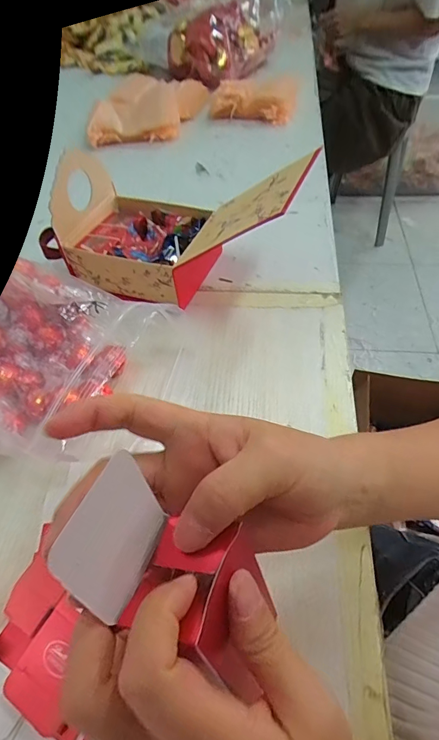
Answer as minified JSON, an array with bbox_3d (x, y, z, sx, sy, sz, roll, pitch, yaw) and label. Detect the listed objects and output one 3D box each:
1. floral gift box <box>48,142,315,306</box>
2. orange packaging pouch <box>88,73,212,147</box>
[{"bbox_3d":[-0.056,-0.156,0.434,0.264,0.132,0.116,16,55,15],"label":"floral gift box"},{"bbox_3d":[-0.130,-0.495,0.766,0.181,0.042,0.234,7,53,8],"label":"orange packaging pouch"}]

